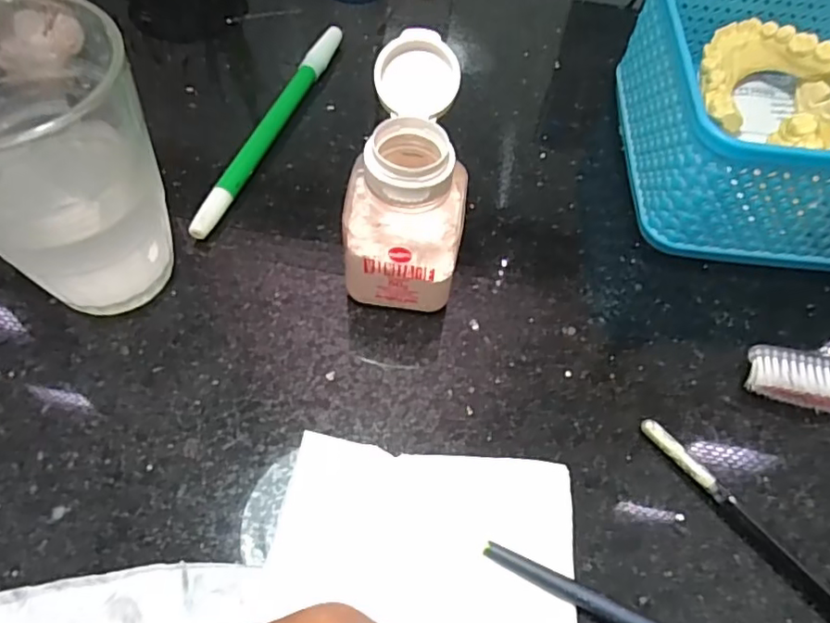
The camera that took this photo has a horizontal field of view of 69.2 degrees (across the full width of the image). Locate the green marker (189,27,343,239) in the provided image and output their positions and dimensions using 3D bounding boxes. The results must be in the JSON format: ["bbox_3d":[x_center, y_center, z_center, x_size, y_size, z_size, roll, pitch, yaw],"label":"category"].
[{"bbox_3d":[-0.066,-0.088,0.281,0.009,0.012,0.142,19,59,7],"label":"green marker"}]

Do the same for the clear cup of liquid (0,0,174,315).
[{"bbox_3d":[-0.120,-0.044,0.204,0.066,0.088,0.068,2,58,-3],"label":"clear cup of liquid"}]

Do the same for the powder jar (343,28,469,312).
[{"bbox_3d":[-0.002,-0.046,0.222,0.040,0.076,0.066,7,58,0],"label":"powder jar"}]

